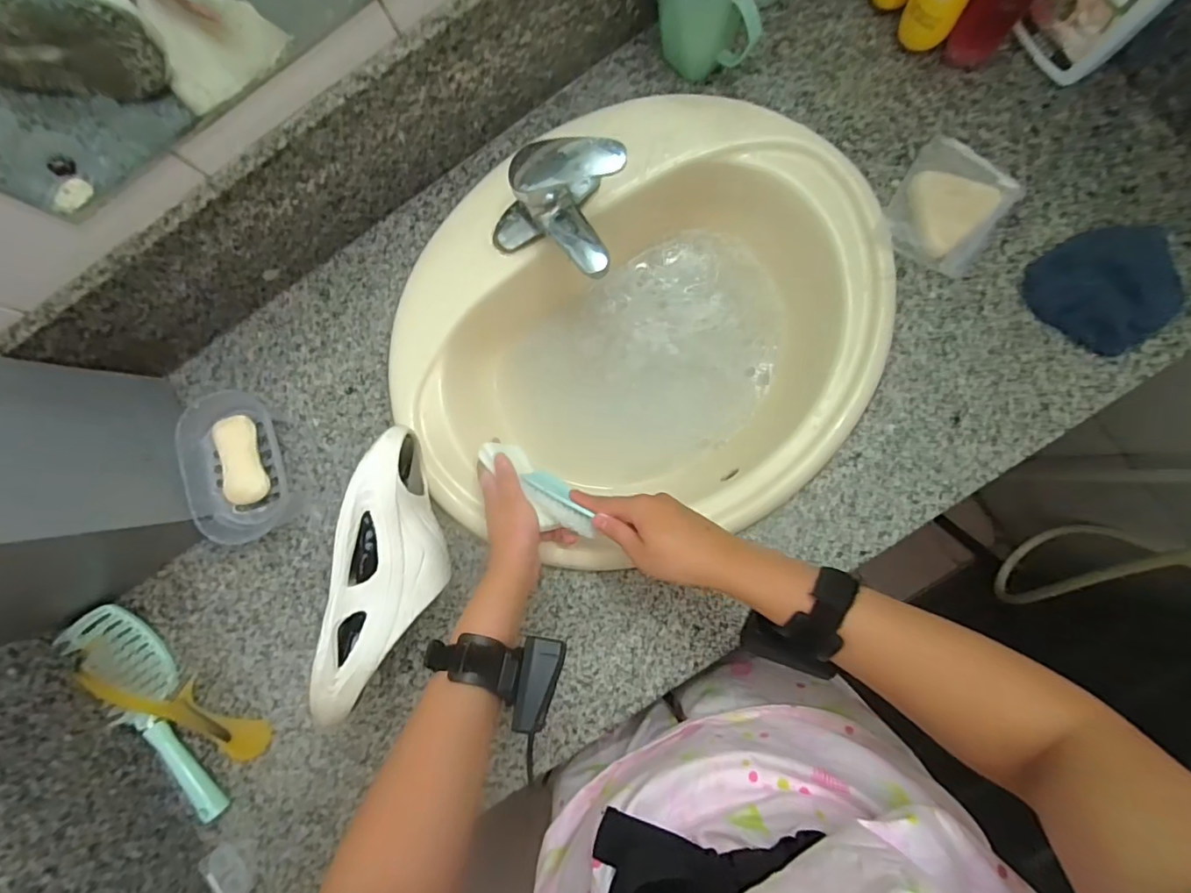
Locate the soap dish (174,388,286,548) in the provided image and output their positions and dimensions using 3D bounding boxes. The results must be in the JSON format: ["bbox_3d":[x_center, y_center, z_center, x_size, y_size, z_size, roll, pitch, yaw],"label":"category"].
[{"bbox_3d":[-0.373,0.019,0.572,0.096,0.055,0.156,-19,86,5],"label":"soap dish"}]

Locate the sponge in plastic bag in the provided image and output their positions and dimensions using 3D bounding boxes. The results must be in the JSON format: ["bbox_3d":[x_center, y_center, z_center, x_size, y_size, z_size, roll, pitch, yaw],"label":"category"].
[{"bbox_3d":[0.345,-0.234,0.522,0.096,0.030,0.104,33,92,6],"label":"sponge in plastic bag"}]

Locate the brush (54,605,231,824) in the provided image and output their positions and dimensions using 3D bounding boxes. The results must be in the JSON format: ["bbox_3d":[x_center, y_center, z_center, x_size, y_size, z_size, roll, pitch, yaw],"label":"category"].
[{"bbox_3d":[-0.470,0.282,0.572,0.072,0.042,0.254,-44,85,3],"label":"brush"}]

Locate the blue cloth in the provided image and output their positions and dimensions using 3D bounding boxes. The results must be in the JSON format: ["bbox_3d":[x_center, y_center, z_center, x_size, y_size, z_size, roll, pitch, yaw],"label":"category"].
[{"bbox_3d":[0.485,-0.149,0.494,0.125,0.032,0.112,-23,86,4],"label":"blue cloth"}]

